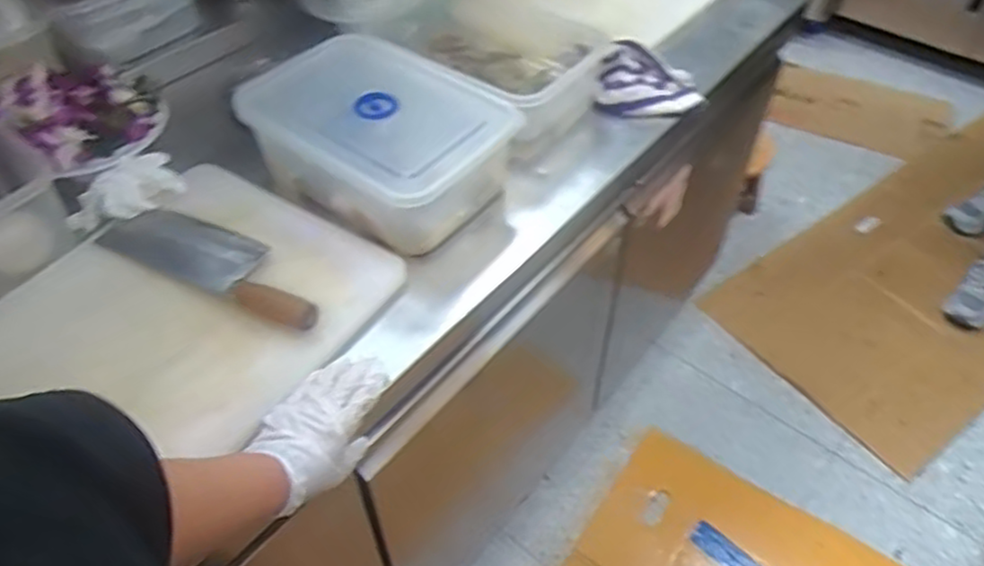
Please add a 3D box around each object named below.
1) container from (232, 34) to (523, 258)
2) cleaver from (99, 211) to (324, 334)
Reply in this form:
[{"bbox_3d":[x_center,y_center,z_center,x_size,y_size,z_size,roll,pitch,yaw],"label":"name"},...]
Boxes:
[{"bbox_3d":[-0.130,-0.179,0.904,0.299,0.126,0.221,29,55,23],"label":"container"},{"bbox_3d":[-0.312,-0.032,0.805,0.311,0.031,0.076,22,52,19],"label":"cleaver"}]

